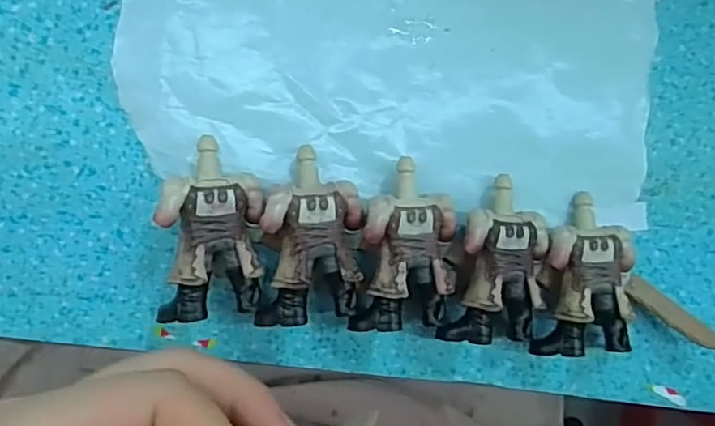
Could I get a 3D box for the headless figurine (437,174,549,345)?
[{"bbox_3d":[0.051,0.018,0.227,0.032,0.022,0.060,11,92,-10],"label":"headless figurine"}]

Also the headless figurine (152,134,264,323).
[{"bbox_3d":[-0.049,0.005,0.211,0.032,0.025,0.058,1,94,-9],"label":"headless figurine"}]

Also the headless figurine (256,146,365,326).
[{"bbox_3d":[-0.016,0.008,0.217,0.033,0.021,0.058,1,94,-9],"label":"headless figurine"}]

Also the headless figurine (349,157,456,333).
[{"bbox_3d":[0.017,0.012,0.222,0.033,0.022,0.059,3,93,-9],"label":"headless figurine"}]

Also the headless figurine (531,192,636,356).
[{"bbox_3d":[0.087,0.024,0.234,0.035,0.021,0.059,6,93,-9],"label":"headless figurine"}]

